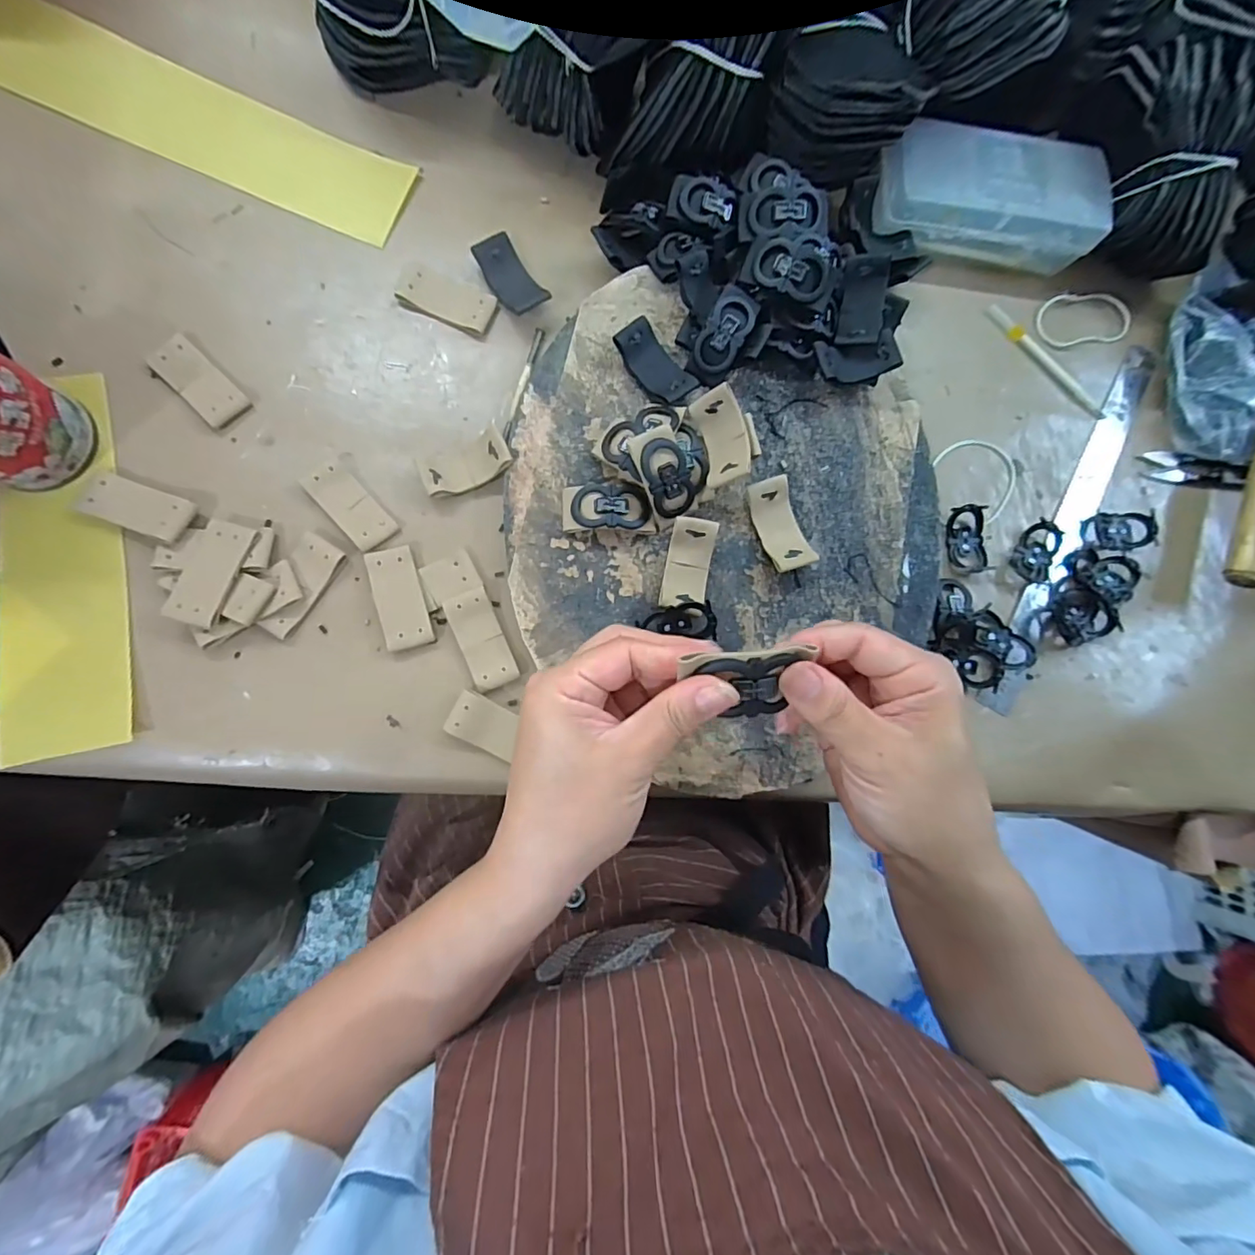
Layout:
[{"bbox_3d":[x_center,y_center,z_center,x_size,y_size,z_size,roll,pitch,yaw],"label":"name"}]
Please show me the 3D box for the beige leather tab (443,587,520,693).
[{"bbox_3d":[-0.089,0.007,0.325,0.027,0.004,0.059,-22,89,-20],"label":"beige leather tab"}]

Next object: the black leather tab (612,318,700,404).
[{"bbox_3d":[0.016,-0.166,0.341,0.026,0.016,0.055,-38,89,-9],"label":"black leather tab"}]

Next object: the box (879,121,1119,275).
[{"bbox_3d":[0.255,-0.306,0.383,0.156,0.048,0.068,3,84,-6],"label":"box"}]

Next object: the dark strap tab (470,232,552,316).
[{"bbox_3d":[-0.078,-0.234,0.356,0.028,0.015,0.057,-35,89,-9],"label":"dark strap tab"}]

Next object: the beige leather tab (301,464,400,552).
[{"bbox_3d":[-0.170,-0.074,0.326,0.026,0.005,0.058,-43,90,-9],"label":"beige leather tab"}]

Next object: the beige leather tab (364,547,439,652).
[{"bbox_3d":[-0.138,-0.018,0.322,0.028,0.008,0.061,-16,86,-8],"label":"beige leather tab"}]

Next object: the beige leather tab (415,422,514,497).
[{"bbox_3d":[-0.101,-0.101,0.333,0.054,0.015,0.028,-29,88,-9],"label":"beige leather tab"}]

